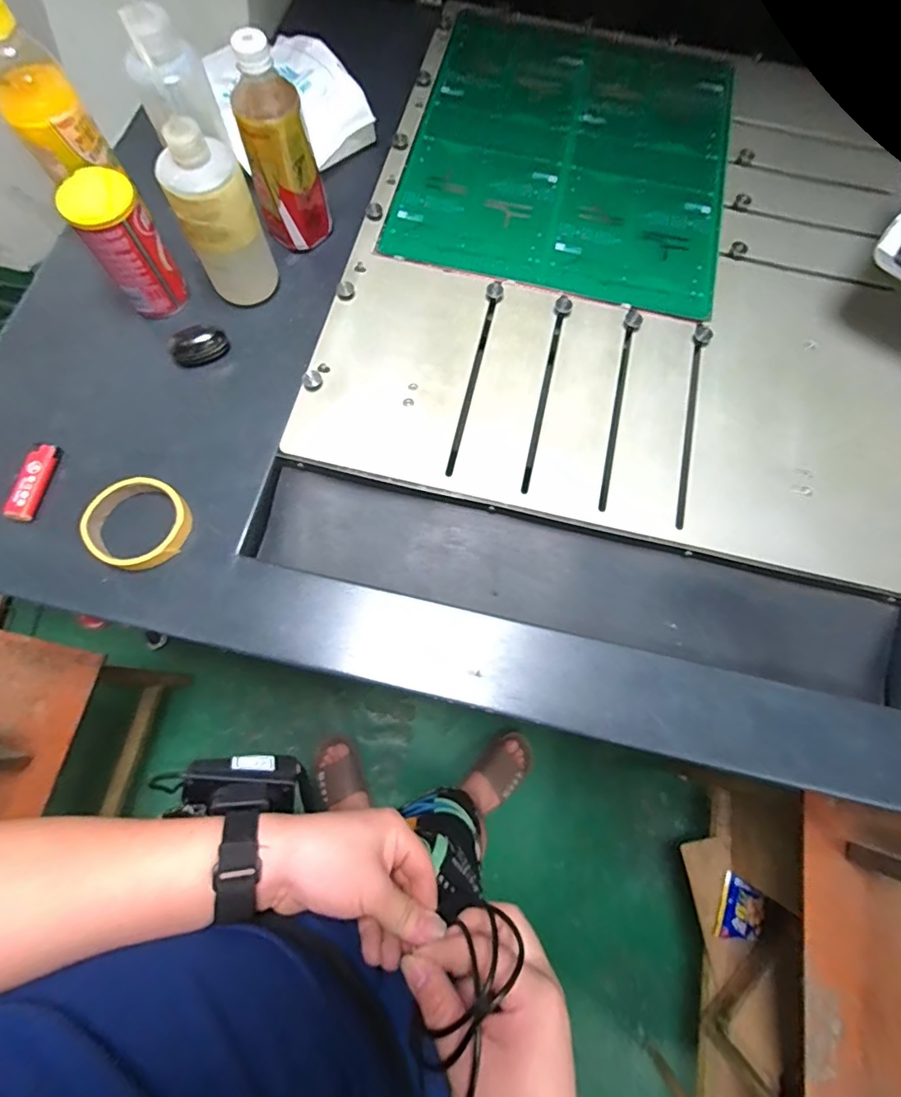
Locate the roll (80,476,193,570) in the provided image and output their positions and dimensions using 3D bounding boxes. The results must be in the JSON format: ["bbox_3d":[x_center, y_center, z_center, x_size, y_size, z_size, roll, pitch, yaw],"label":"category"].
[{"bbox_3d":[-0.299,-0.023,0.480,0.088,0.022,0.087,0,75,-1],"label":"roll"}]

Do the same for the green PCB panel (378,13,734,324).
[{"bbox_3d":[0.152,-0.493,0.628,0.380,0.008,0.418,14,75,2],"label":"green PCB panel"}]

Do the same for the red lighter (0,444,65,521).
[{"bbox_3d":[-0.410,-0.066,0.490,0.023,0.014,0.079,11,75,2],"label":"red lighter"}]

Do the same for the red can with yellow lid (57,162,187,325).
[{"bbox_3d":[-0.328,-0.306,0.508,0.068,0.120,0.062,0,75,-1],"label":"red can with yellow lid"}]

